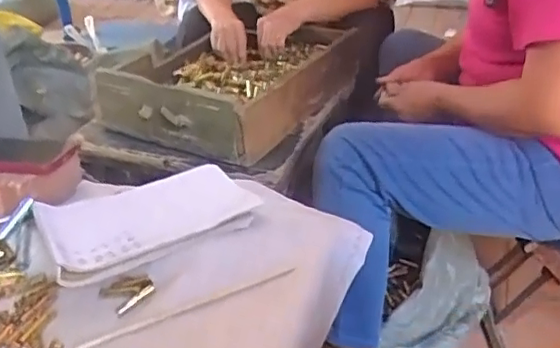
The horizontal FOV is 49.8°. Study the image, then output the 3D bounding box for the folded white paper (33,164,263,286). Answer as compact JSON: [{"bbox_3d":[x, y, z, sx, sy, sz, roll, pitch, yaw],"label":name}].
[{"bbox_3d":[-0.134,0.044,0.621,0.199,0.030,0.135,-18,35,-22],"label":"folded white paper"}]

